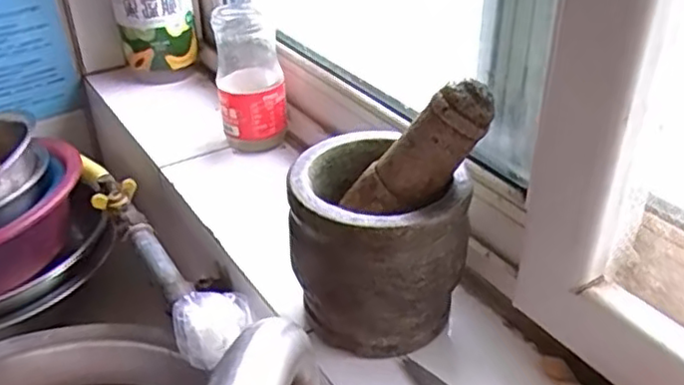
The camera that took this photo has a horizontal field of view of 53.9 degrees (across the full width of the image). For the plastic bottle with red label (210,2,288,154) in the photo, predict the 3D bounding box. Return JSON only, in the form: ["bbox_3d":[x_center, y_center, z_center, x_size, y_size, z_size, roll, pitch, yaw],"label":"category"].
[{"bbox_3d":[-0.081,-0.099,0.605,0.058,0.121,0.053,-4,33,-6],"label":"plastic bottle with red label"}]

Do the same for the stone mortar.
[{"bbox_3d":[0.020,0.033,0.411,0.098,0.102,0.099,-2,33,-1],"label":"stone mortar"}]

